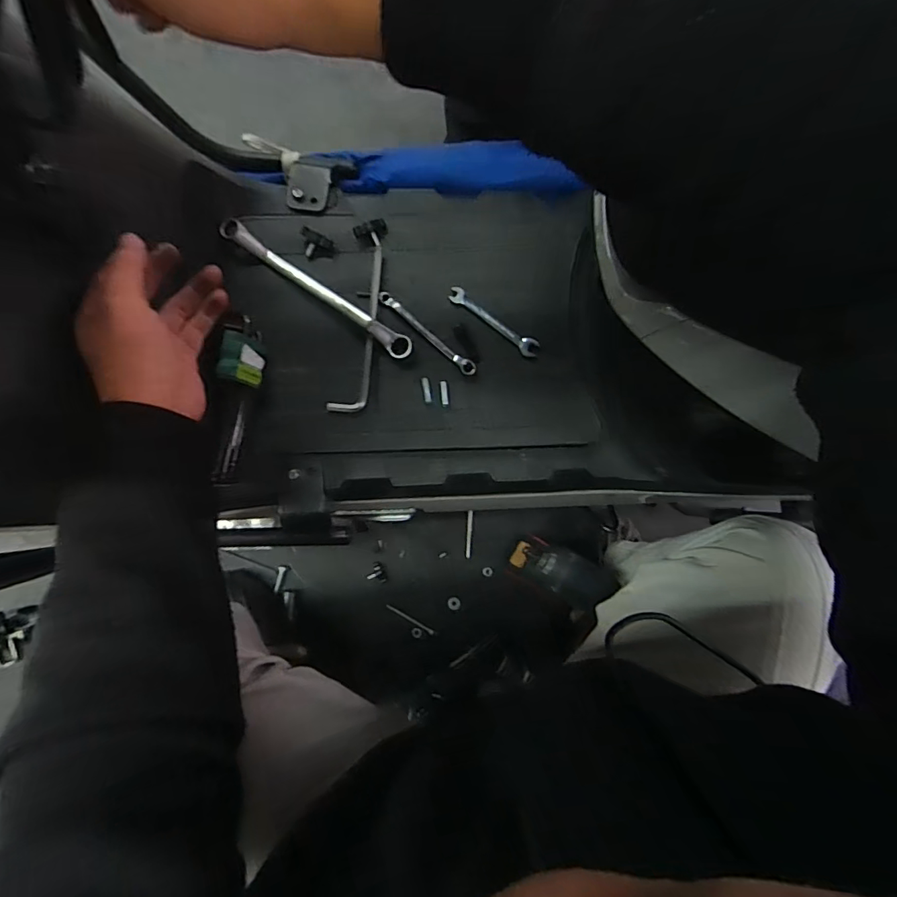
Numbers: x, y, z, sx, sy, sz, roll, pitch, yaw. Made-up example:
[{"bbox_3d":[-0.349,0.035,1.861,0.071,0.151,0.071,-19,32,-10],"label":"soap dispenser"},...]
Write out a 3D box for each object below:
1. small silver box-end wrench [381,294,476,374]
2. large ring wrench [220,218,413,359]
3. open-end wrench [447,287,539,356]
[{"bbox_3d":[-0.025,-0.133,0.567,0.142,0.009,0.016,42,81,1],"label":"small silver box-end wrench"},{"bbox_3d":[-0.151,-0.183,0.563,0.259,0.021,0.028,35,81,0],"label":"large ring wrench"},{"bbox_3d":[0.052,-0.148,0.571,0.123,0.006,0.021,38,81,0],"label":"open-end wrench"}]

